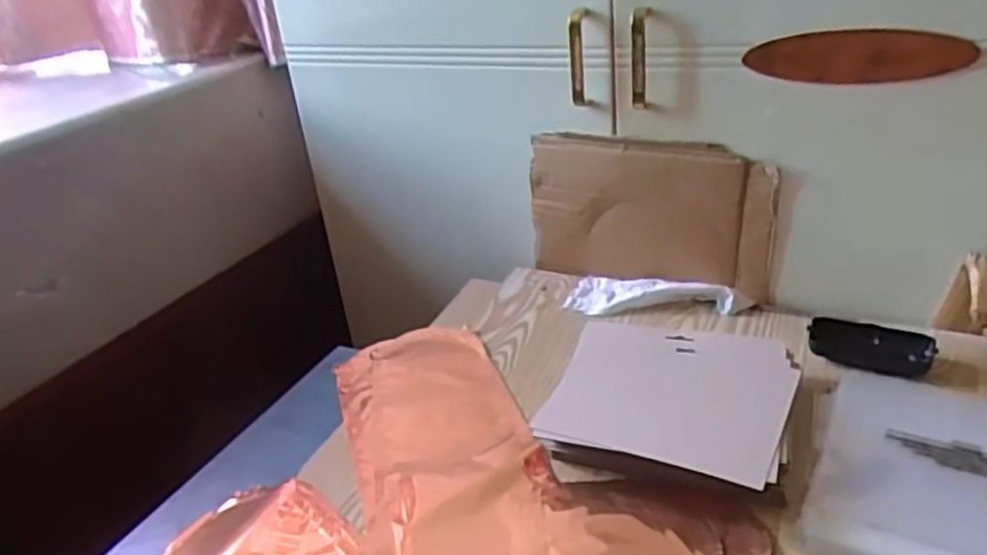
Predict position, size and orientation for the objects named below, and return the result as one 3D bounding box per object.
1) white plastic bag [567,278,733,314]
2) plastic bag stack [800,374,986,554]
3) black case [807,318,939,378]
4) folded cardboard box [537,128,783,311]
[{"bbox_3d":[0.174,0.020,0.825,0.176,0.026,0.066,6,31,22],"label":"white plastic bag"},{"bbox_3d":[0.365,0.151,0.569,0.200,0.015,0.217,9,32,27],"label":"plastic bag stack"},{"bbox_3d":[0.364,0.067,0.709,0.107,0.027,0.043,6,31,22],"label":"black case"},{"bbox_3d":[0.170,-0.072,0.823,0.268,0.163,0.037,12,33,30],"label":"folded cardboard box"}]

